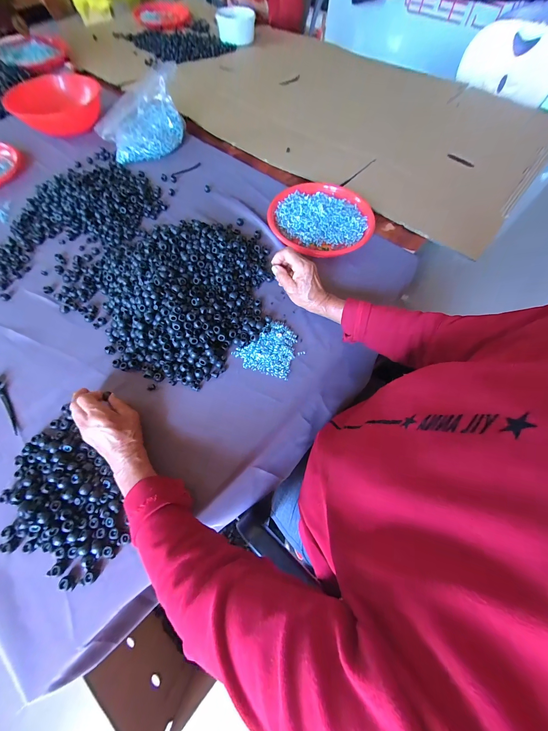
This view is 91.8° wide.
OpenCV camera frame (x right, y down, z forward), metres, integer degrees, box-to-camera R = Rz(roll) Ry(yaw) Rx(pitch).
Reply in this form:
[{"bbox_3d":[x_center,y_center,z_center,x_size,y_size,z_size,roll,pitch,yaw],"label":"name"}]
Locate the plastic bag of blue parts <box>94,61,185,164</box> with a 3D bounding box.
[{"bbox_3d":[-0.347,-0.663,0.701,0.181,0.126,0.213,1,67,-2],"label":"plastic bag of blue parts"}]

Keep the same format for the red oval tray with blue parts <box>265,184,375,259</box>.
[{"bbox_3d":[0.116,-0.349,0.632,0.247,0.030,0.223,-18,69,-9],"label":"red oval tray with blue parts"}]

